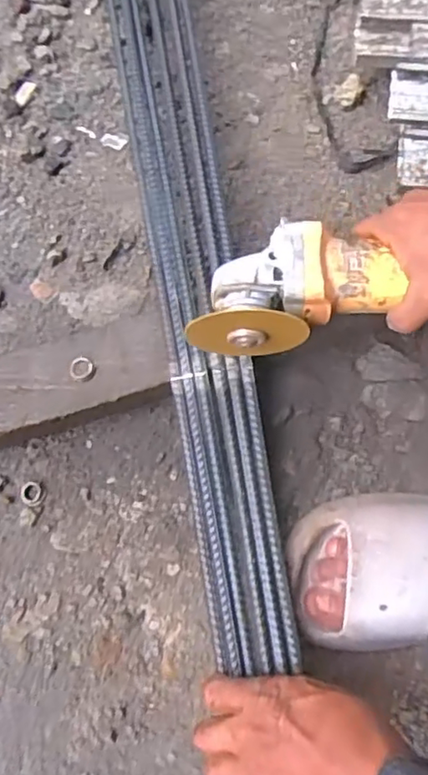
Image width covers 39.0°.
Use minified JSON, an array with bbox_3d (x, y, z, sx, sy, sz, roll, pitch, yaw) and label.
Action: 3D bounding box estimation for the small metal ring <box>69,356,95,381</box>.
[{"bbox_3d":[-0.119,-0.017,0.544,0.023,0.004,0.022,0,74,0],"label":"small metal ring"}]

